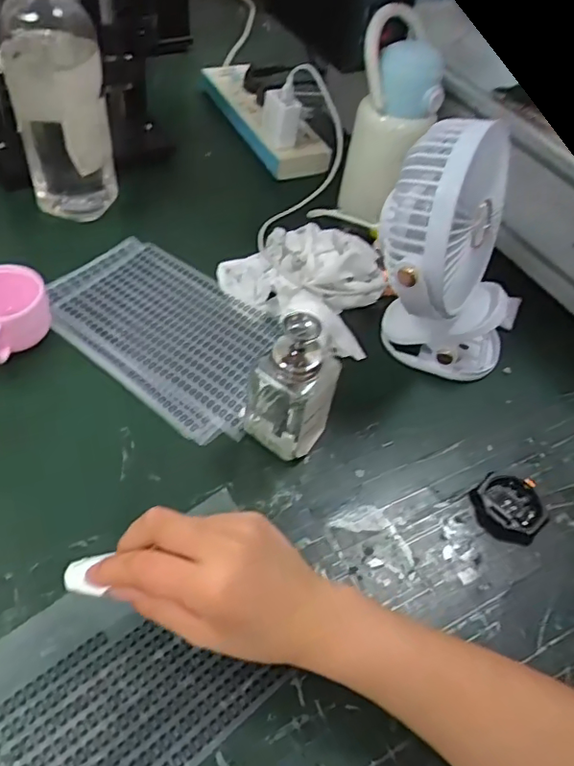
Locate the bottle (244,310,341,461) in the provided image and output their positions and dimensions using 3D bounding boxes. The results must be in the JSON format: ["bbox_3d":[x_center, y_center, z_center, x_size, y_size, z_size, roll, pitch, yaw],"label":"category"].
[{"bbox_3d":[0.005,-0.001,0.425,0.056,0.117,0.052,36,55,21],"label":"bottle"}]

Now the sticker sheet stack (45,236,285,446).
[{"bbox_3d":[-0.109,-0.052,0.524,0.234,0.009,0.148,31,54,19],"label":"sticker sheet stack"}]

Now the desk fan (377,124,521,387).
[{"bbox_3d":[0.151,-0.110,0.480,0.119,0.197,0.166,30,54,18],"label":"desk fan"}]

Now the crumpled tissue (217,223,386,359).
[{"bbox_3d":[0.023,-0.112,0.562,0.169,0.048,0.128,28,53,16],"label":"crumpled tissue"}]

